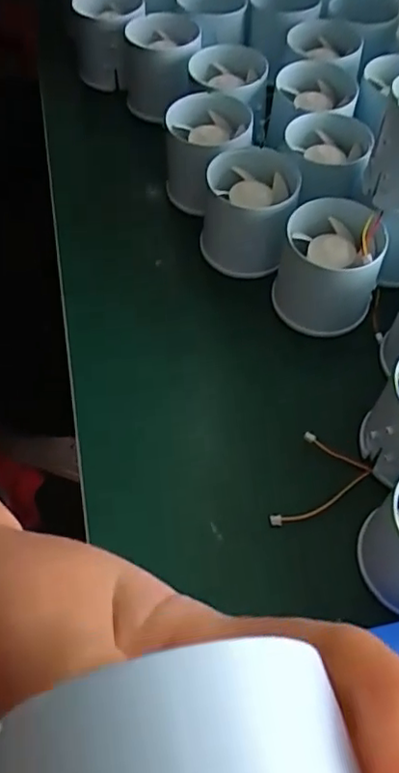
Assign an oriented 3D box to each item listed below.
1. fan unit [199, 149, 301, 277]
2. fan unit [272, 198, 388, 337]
[{"bbox_3d":[0.029,-0.100,0.361,0.049,0.053,0.052,1,57,-1],"label":"fan unit"},{"bbox_3d":[0.069,-0.061,0.334,0.051,0.052,0.060,13,58,7],"label":"fan unit"}]

